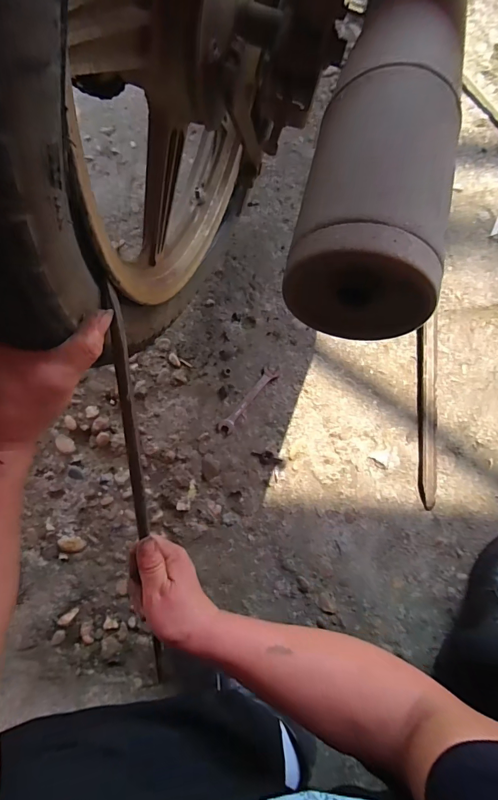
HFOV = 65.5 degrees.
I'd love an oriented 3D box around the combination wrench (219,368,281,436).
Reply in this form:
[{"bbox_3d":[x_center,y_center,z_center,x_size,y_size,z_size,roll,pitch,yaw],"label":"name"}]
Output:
[{"bbox_3d":[-0.001,0.001,0.627,0.023,0.010,0.135,40,85,2],"label":"combination wrench"}]

